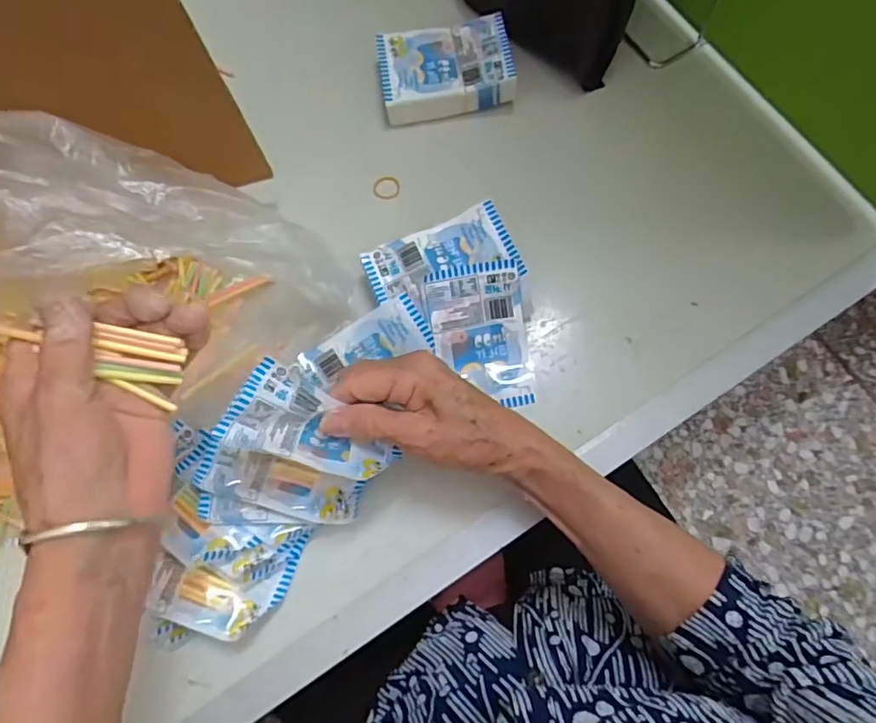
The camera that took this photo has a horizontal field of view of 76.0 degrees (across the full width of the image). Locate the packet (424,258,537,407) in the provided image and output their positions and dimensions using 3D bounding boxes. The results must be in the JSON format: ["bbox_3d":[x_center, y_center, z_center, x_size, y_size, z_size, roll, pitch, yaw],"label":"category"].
[{"bbox_3d":[0.030,-0.018,0.398,0.065,0.017,0.100,-9,98,-3],"label":"packet"}]

